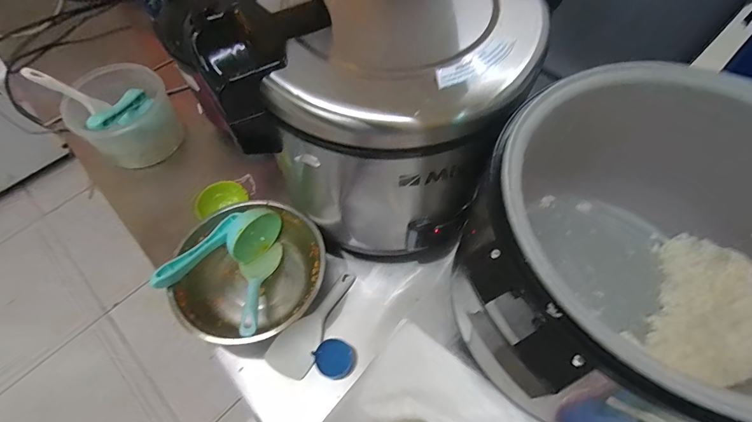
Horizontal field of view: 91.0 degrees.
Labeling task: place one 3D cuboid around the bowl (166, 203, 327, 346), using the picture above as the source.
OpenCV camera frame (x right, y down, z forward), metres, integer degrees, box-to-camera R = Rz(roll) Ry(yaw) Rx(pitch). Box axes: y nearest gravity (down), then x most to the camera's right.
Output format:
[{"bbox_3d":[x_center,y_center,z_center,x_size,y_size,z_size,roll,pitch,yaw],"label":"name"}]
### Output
[{"bbox_3d":[-0.199,0.108,0.606,0.216,0.099,0.227,-1,61,1],"label":"bowl"}]

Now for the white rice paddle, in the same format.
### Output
[{"bbox_3d":[-0.090,0.174,0.583,0.069,0.016,0.183,33,66,18],"label":"white rice paddle"}]

